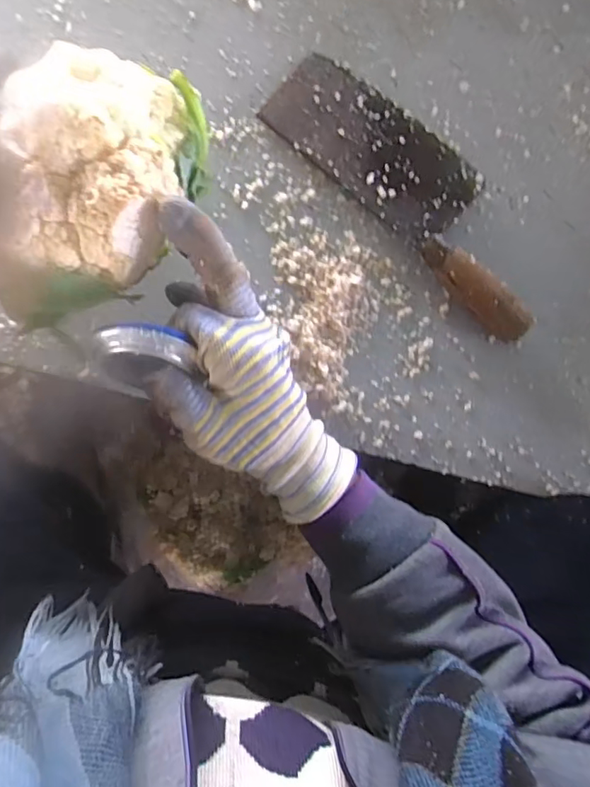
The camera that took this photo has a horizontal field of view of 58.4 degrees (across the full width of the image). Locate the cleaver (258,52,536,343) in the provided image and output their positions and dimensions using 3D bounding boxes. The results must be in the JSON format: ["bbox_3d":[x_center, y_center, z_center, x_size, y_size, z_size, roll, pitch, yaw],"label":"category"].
[{"bbox_3d":[0.095,-0.158,0.404,0.260,0.030,0.085,44,82,-3],"label":"cleaver"}]

